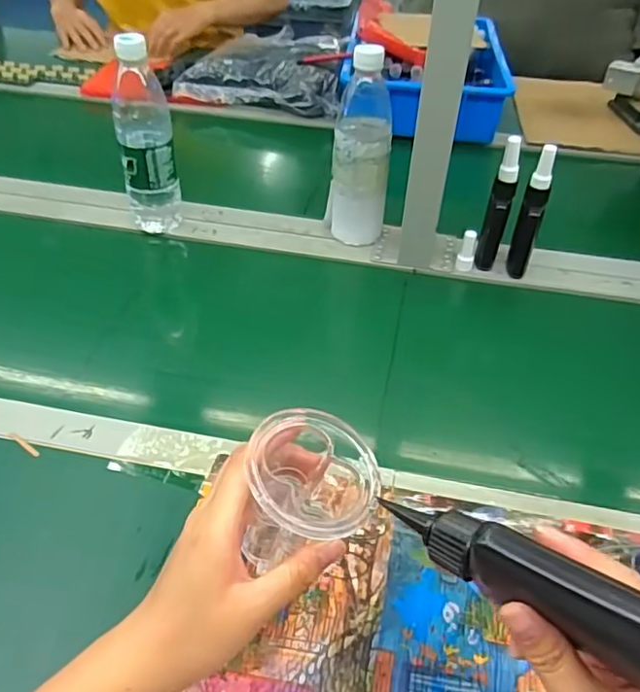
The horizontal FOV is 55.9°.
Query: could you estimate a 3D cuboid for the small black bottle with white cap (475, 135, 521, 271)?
[{"bbox_3d":[0.207,-0.159,0.694,0.025,0.157,0.026,15,44,13],"label":"small black bottle with white cap"}]

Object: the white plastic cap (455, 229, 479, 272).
[{"bbox_3d":[0.178,-0.116,0.724,0.019,0.045,0.016,15,44,13],"label":"white plastic cap"}]

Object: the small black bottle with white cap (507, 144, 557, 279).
[{"bbox_3d":[0.241,-0.148,0.687,0.026,0.153,0.029,15,44,13],"label":"small black bottle with white cap"}]

